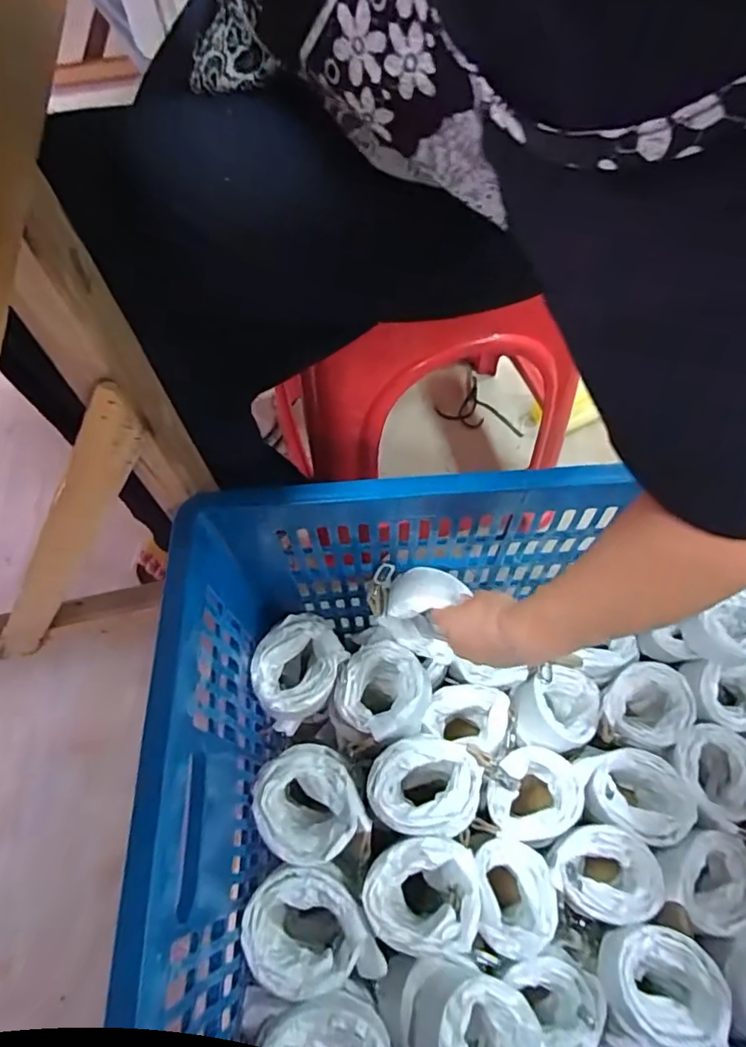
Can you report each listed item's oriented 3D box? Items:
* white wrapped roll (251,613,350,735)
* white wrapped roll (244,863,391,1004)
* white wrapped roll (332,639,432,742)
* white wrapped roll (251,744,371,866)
[{"bbox_3d":[-0.081,0.158,0.600,0.098,0.080,0.097,-1,61,1],"label":"white wrapped roll"},{"bbox_3d":[-0.053,0.367,0.507,0.105,0.113,0.091,-13,62,-6],"label":"white wrapped roll"},{"bbox_3d":[0.007,0.179,0.587,0.084,0.066,0.099,25,65,14],"label":"white wrapped roll"},{"bbox_3d":[-0.061,0.273,0.533,0.091,0.084,0.101,-23,63,-11],"label":"white wrapped roll"}]

